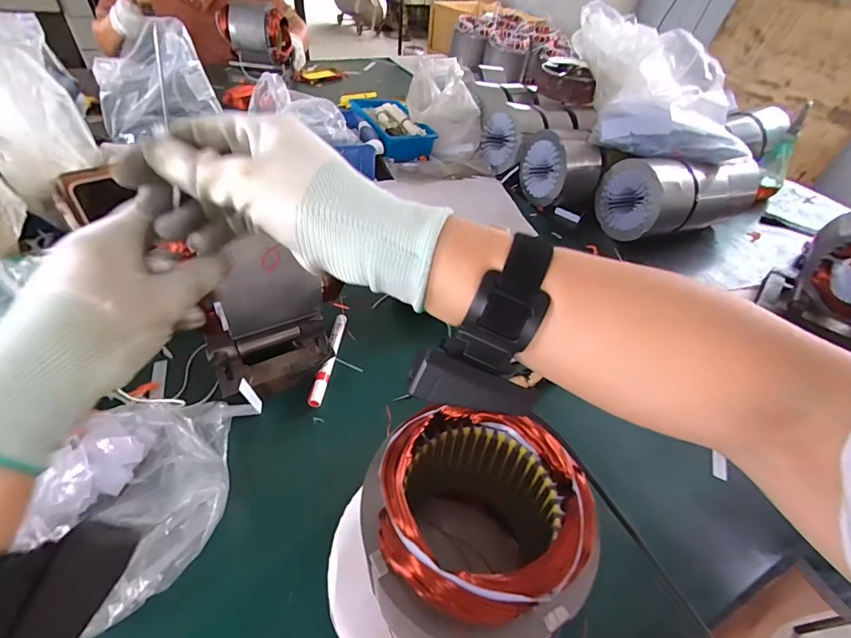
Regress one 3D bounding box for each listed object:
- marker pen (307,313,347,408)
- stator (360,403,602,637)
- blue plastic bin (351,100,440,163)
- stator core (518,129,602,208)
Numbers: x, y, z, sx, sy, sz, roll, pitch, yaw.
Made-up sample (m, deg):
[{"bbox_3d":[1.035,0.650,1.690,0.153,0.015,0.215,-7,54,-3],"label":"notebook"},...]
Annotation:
[{"bbox_3d":[-0.123,0.050,0.526,0.017,0.016,0.140,8,45,0],"label":"marker pen"},{"bbox_3d":[0.033,0.156,0.298,0.131,0.151,0.125,4,45,-4],"label":"stator"},{"bbox_3d":[-0.078,-0.455,0.974,0.158,0.068,0.195,-16,49,-22],"label":"blue plastic bin"},{"bbox_3d":[0.294,-0.324,0.885,0.114,0.148,0.141,-12,48,-19],"label":"stator core"}]

